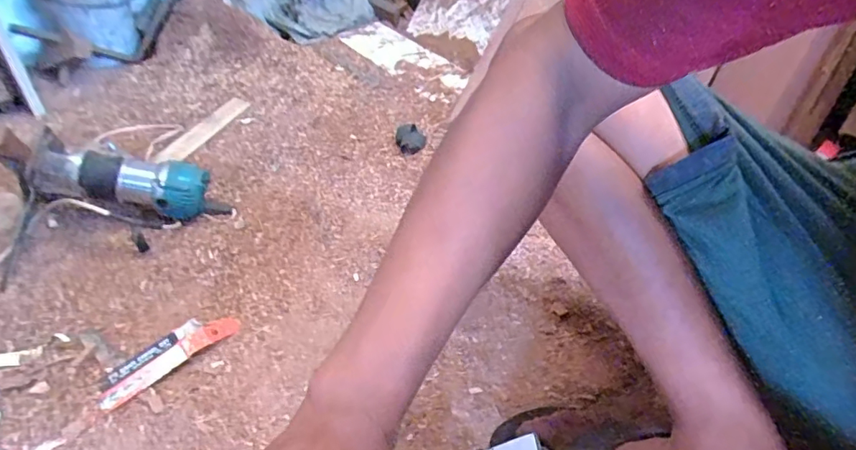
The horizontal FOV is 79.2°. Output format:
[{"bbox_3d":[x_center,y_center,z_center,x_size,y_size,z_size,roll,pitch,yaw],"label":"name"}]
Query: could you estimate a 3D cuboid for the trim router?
[{"bbox_3d":[-0.444,-0.068,0.770,0.216,0.078,0.082,8,36,-15],"label":"trim router"}]

